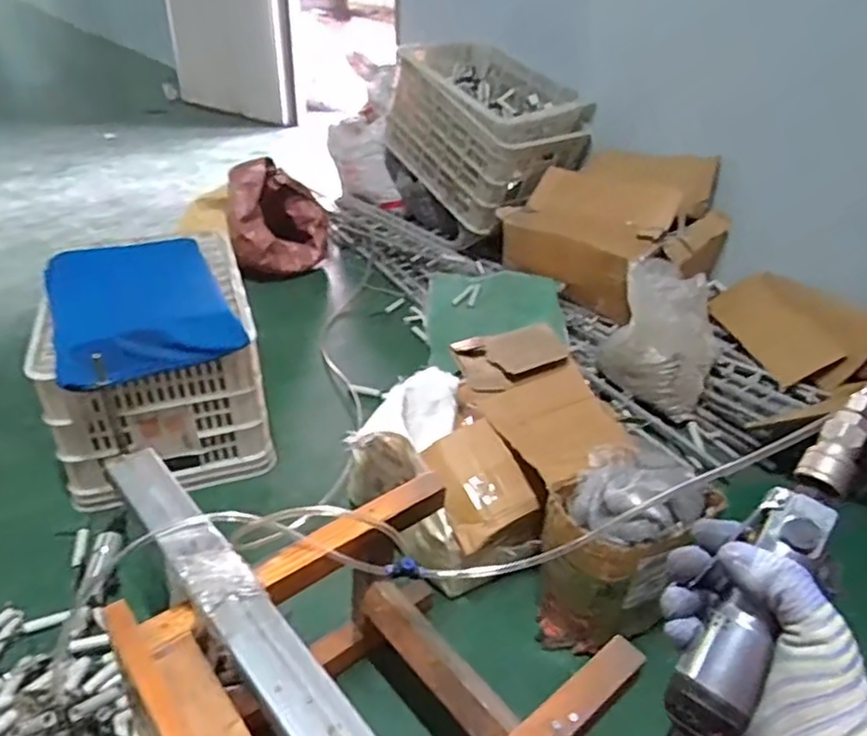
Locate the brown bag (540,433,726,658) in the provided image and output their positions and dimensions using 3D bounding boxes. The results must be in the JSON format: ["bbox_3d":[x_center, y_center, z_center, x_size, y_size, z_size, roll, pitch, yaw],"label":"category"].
[{"bbox_3d":[0.265,0.254,0.958,0.229,0.241,0.175,-24,43,-34],"label":"brown bag"}]

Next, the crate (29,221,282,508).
[{"bbox_3d":[-0.526,-0.026,1.269,0.342,0.310,0.464,-10,36,-18],"label":"crate"}]

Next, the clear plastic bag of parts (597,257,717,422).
[{"bbox_3d":[0.501,-0.075,1.443,0.224,0.210,0.276,18,37,21],"label":"clear plastic bag of parts"}]

